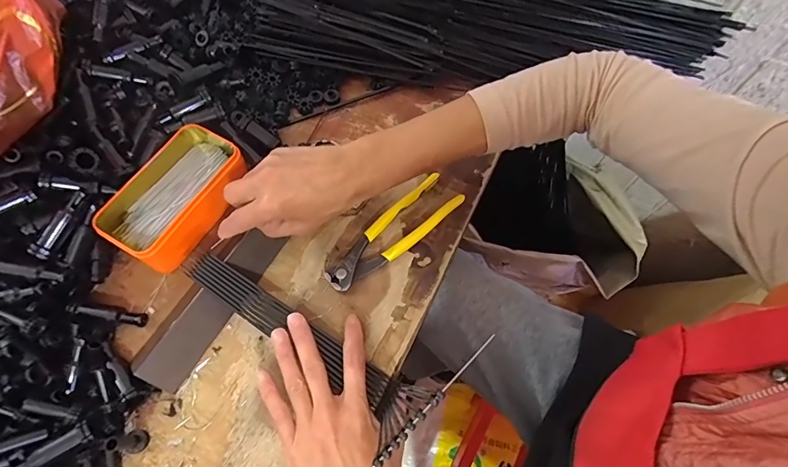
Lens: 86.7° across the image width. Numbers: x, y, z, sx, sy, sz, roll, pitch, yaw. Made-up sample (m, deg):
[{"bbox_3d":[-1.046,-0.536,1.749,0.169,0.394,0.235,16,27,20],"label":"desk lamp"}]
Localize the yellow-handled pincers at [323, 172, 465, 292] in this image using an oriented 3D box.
[{"bbox_3d":[-0.001,-0.001,0.434,0.164,0.023,0.042,-38,70,-17],"label":"yellow-handled pincers"}]

